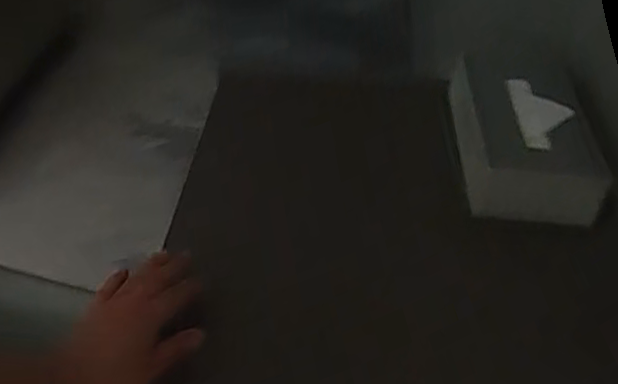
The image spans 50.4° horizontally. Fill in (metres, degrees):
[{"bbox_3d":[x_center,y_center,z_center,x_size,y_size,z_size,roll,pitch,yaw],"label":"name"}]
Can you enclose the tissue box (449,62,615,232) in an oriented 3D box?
[{"bbox_3d":[0.221,-0.068,0.698,0.137,0.074,0.210,7,41,-1],"label":"tissue box"}]

